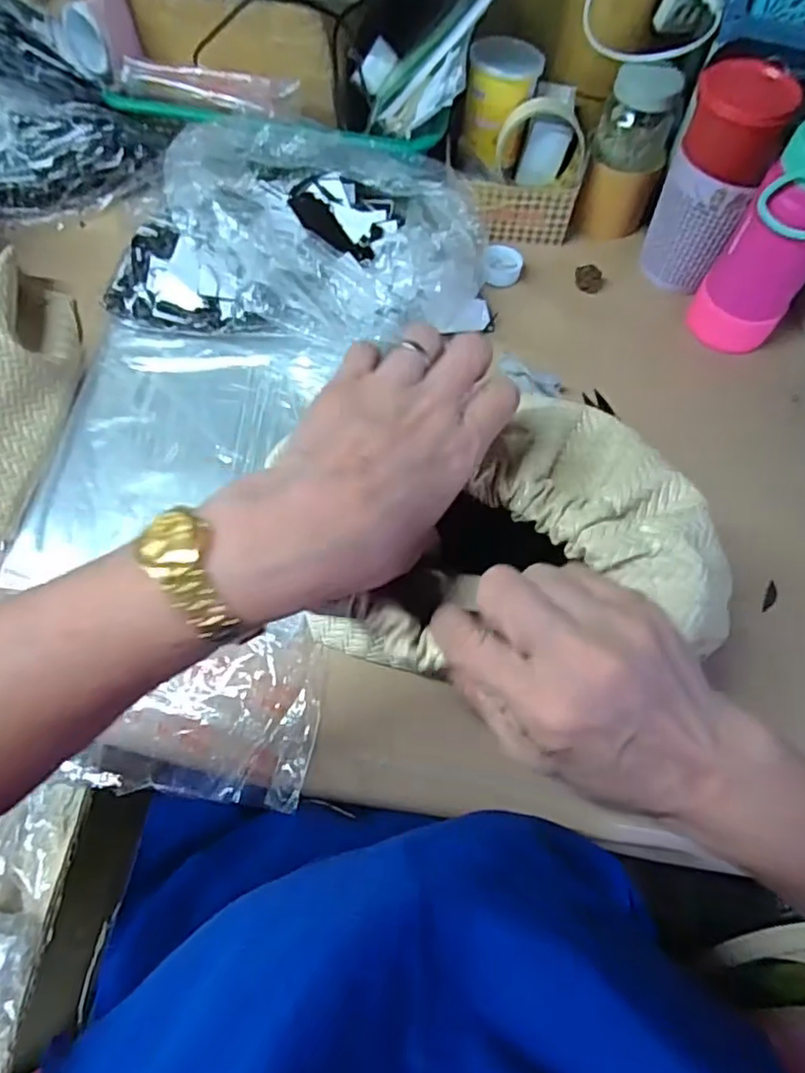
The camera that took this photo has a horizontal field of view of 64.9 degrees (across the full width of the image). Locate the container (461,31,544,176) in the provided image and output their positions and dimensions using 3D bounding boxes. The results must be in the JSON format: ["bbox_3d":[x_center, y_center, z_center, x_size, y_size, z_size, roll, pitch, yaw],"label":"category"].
[{"bbox_3d":[0.095,-0.426,0.626,0.066,0.092,0.062,1,65,-2],"label":"container"}]

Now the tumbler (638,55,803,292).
[{"bbox_3d":[0.271,-0.312,0.567,0.076,0.163,0.083,1,65,-2],"label":"tumbler"}]

